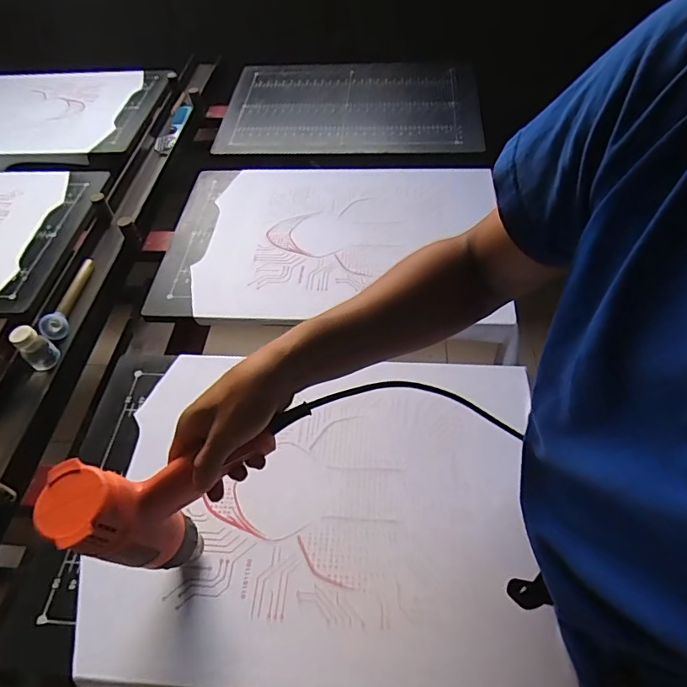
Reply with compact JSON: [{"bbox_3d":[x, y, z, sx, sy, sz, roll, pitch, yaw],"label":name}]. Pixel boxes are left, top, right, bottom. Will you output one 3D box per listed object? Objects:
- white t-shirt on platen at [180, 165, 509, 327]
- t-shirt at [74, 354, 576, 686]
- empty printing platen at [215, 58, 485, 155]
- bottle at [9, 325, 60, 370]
[{"bbox_3d":[0.008,-0.205,0.870,0.511,0.019,0.405,1,53,5],"label":"white t-shirt on platen"},{"bbox_3d":[-0.026,0.185,0.587,0.508,0.044,0.403,2,53,5],"label":"t-shirt"},{"bbox_3d":[0.017,-0.587,1.161,0.589,0.024,0.424,1,53,5],"label":"empty printing platen"},{"bbox_3d":[-0.451,0.007,0.707,0.040,0.071,0.047,32,61,25],"label":"bottle"}]

